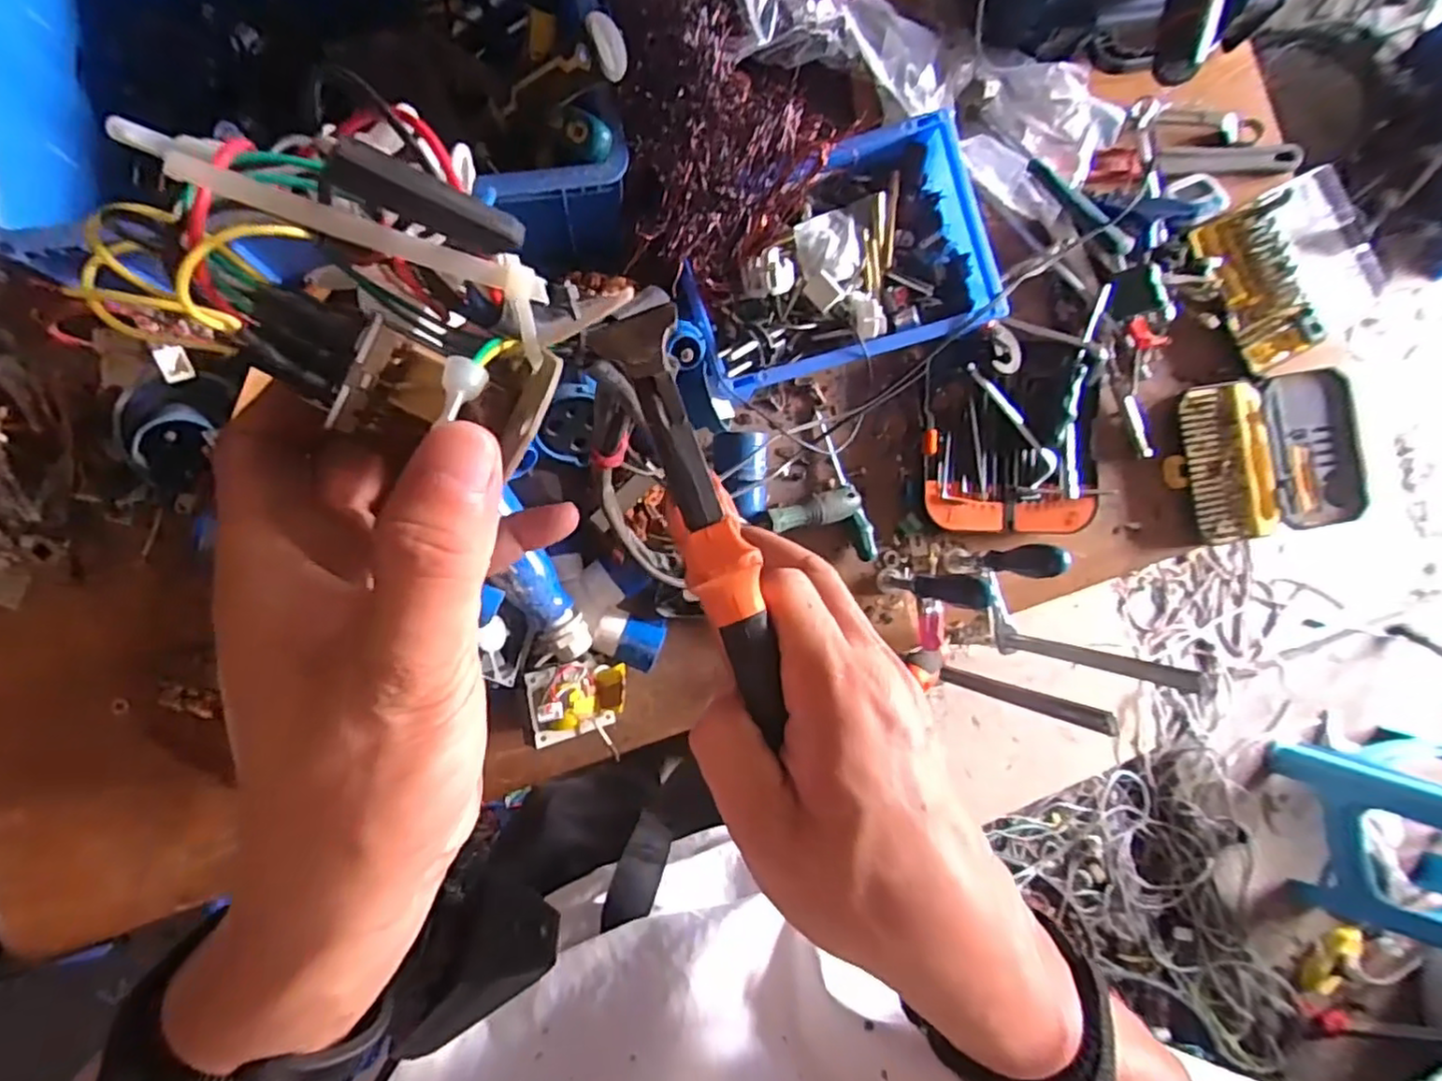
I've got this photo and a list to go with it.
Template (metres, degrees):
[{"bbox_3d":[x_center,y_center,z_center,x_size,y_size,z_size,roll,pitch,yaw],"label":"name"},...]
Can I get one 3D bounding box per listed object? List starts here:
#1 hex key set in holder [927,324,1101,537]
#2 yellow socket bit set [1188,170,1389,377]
[{"bbox_3d":[0.327,-0.128,0.759,0.203,0.038,0.237,1,86,-7],"label":"hex key set in holder"},{"bbox_3d":[0.689,-0.333,0.793,0.231,0.033,0.181,-29,90,-8],"label":"yellow socket bit set"}]

